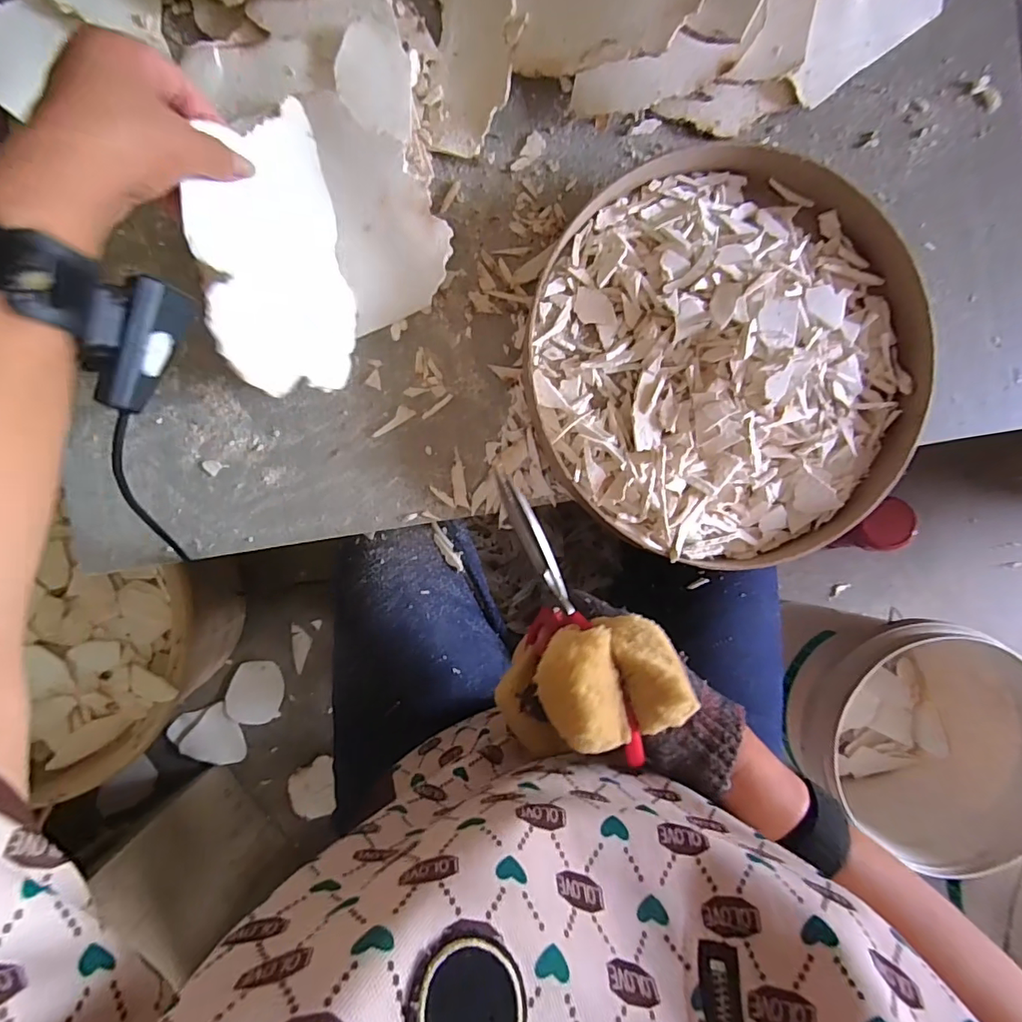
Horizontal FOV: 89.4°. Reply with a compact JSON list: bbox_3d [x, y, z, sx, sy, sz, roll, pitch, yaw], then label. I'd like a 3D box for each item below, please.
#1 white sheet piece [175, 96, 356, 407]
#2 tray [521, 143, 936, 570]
[{"bbox_3d":[-0.158,-0.171,0.350,0.011,0.104,0.171,8,111,38],"label":"white sheet piece"},{"bbox_3d":[0.164,-0.115,0.398,0.292,0.039,0.303,0,90,0],"label":"tray"}]

